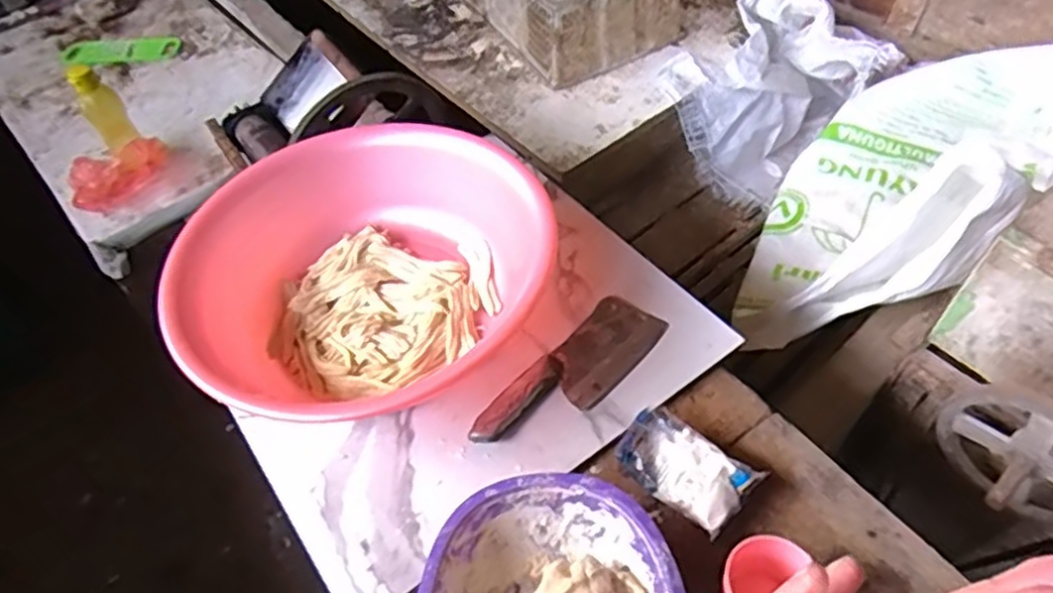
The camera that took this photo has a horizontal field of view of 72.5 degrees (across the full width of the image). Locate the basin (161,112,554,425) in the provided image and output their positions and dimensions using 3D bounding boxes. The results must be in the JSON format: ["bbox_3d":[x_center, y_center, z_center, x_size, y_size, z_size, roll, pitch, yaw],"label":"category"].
[{"bbox_3d":[-0.177,-0.035,0.818,0.402,0.136,0.414,-1,52,1],"label":"basin"}]

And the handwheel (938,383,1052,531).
[{"bbox_3d":[0.567,0.207,0.830,0.087,0.174,0.198,-35,59,-23],"label":"handwheel"}]

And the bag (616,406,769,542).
[{"bbox_3d":[0.153,0.163,0.698,0.078,0.037,0.127,-36,59,-24],"label":"bag"}]

